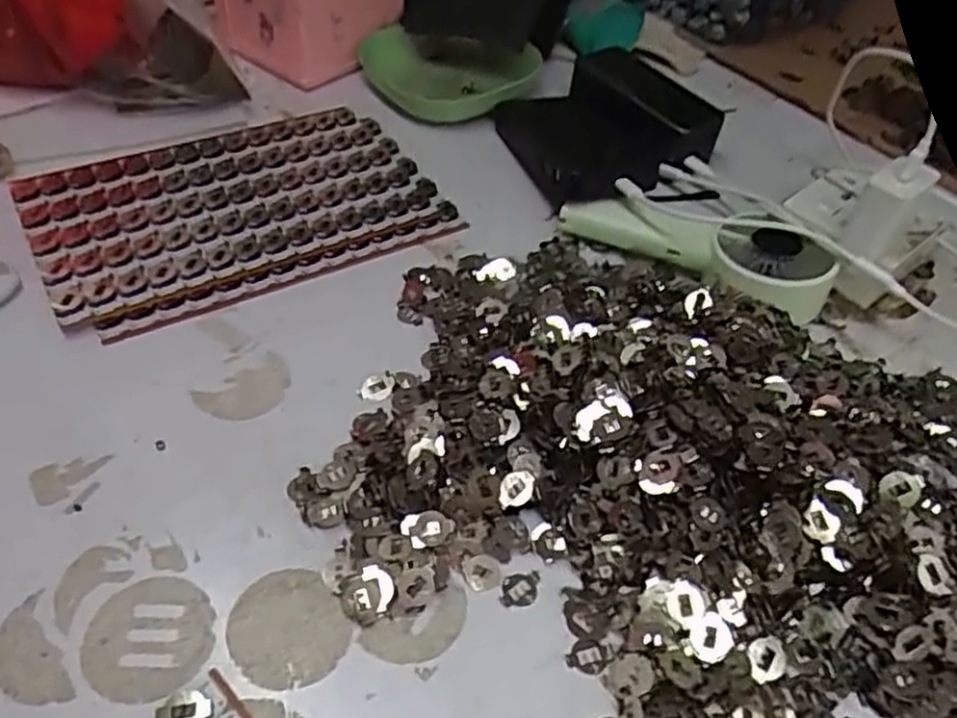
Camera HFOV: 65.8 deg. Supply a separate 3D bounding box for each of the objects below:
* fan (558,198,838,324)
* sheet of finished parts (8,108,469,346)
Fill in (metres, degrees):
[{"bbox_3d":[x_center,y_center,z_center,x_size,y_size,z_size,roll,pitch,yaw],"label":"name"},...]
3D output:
[{"bbox_3d":[0.144,-0.074,0.494,0.178,0.047,0.050,23,51,14],"label":"fan"},{"bbox_3d":[-0.167,-0.110,0.515,0.257,0.013,0.167,-22,55,-23],"label":"sheet of finished parts"}]

